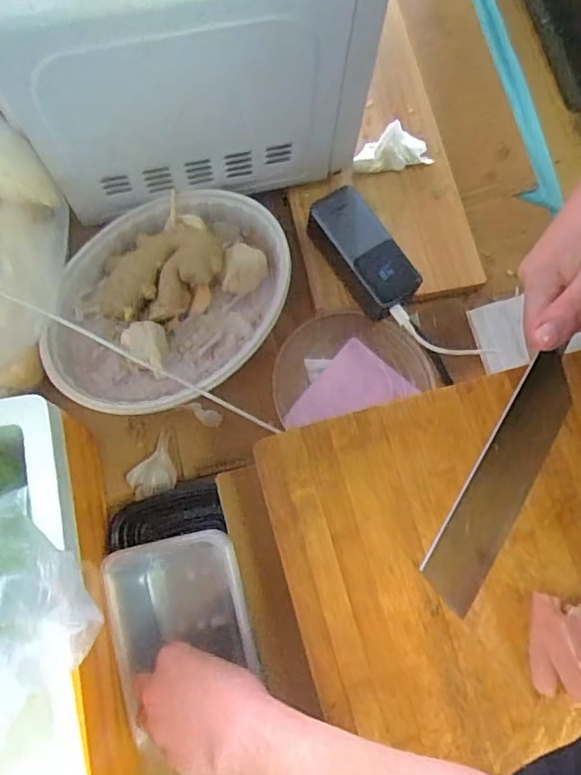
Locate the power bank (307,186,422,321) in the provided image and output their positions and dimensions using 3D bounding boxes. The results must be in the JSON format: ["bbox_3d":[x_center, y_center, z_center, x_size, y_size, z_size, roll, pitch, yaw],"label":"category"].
[{"bbox_3d":[0.074,-0.132,0.578,0.063,0.057,0.138,-35,81,-8],"label":"power bank"}]

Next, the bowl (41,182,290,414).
[{"bbox_3d":[-0.117,-0.086,0.560,0.260,0.058,0.199,-39,81,-8],"label":"bowl"}]

